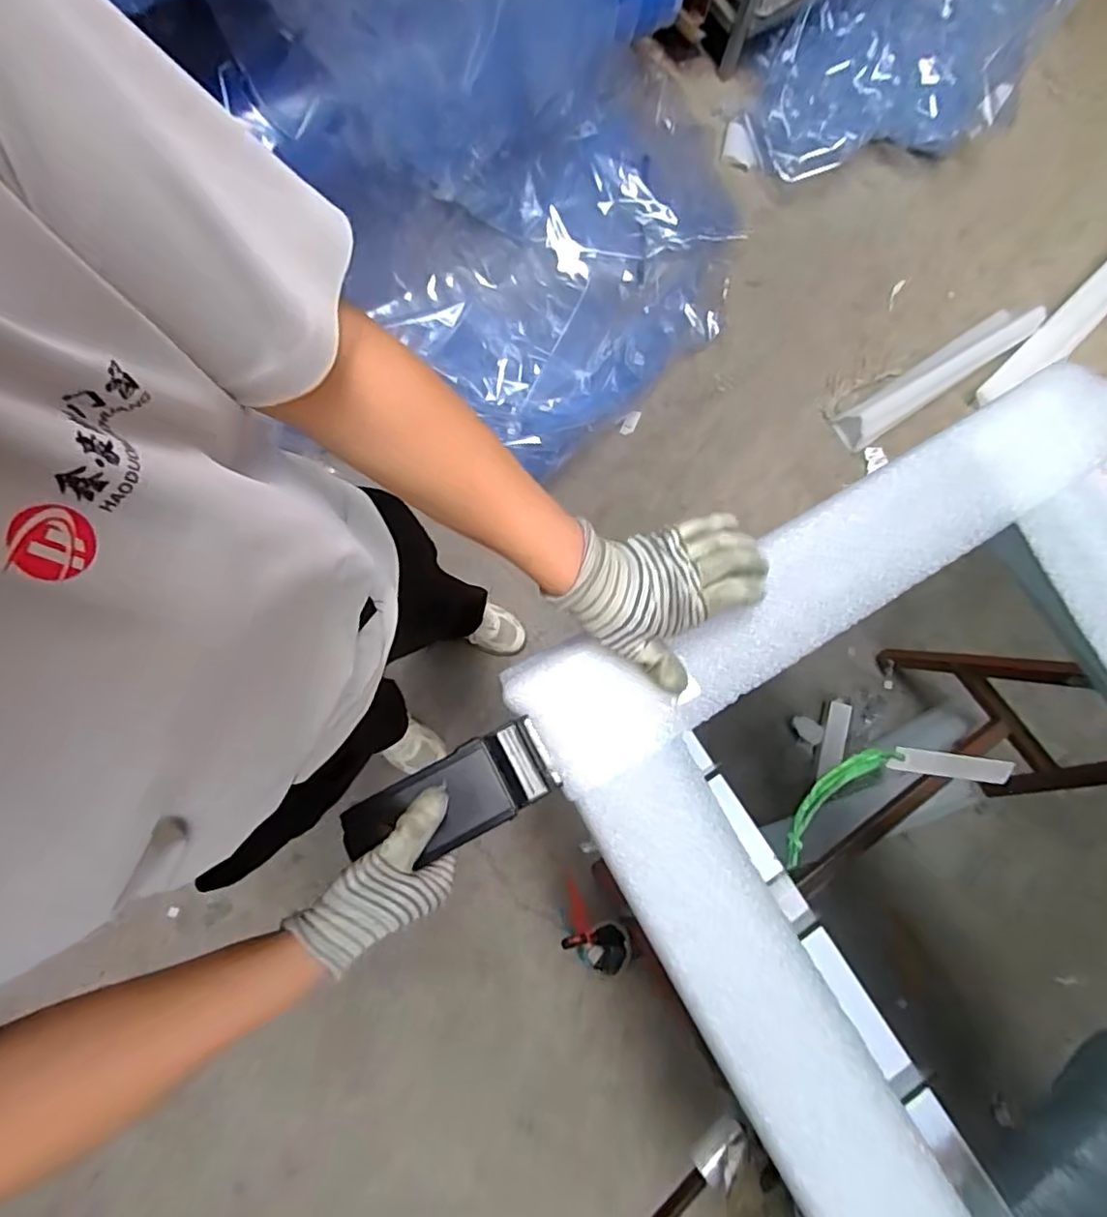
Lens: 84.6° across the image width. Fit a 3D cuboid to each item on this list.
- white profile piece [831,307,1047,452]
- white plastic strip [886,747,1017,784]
[{"bbox_3d":[0.963,-0.593,1.512,0.630,0.073,0.105,-34,82,-9],"label":"white profile piece"},{"bbox_3d":[0.315,0.125,0.483,0.098,0.009,0.018,8,78,-2],"label":"white plastic strip"}]

